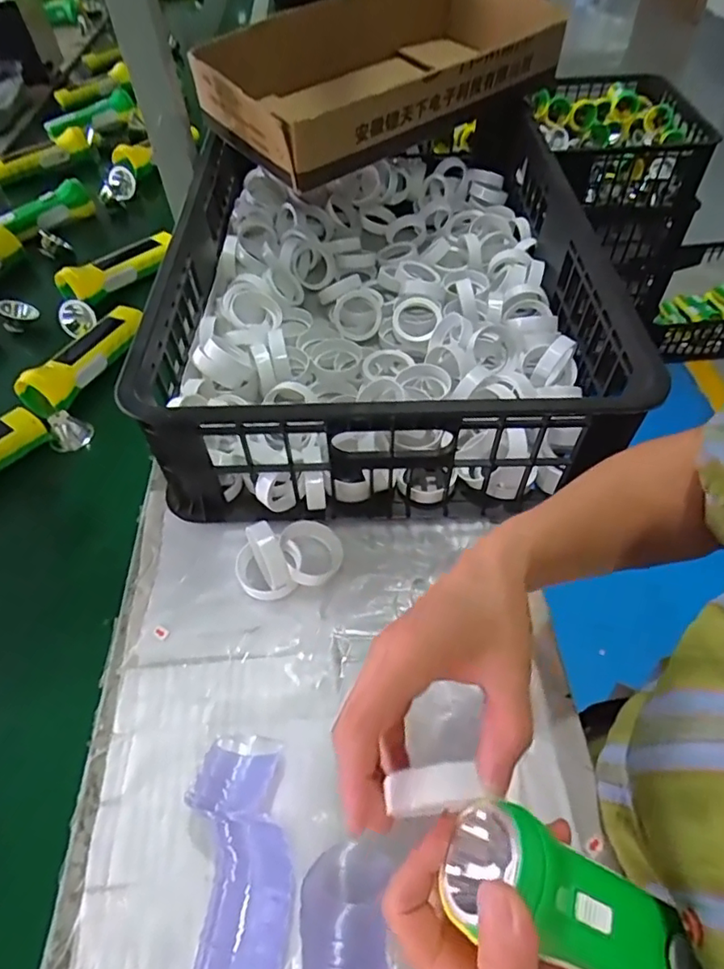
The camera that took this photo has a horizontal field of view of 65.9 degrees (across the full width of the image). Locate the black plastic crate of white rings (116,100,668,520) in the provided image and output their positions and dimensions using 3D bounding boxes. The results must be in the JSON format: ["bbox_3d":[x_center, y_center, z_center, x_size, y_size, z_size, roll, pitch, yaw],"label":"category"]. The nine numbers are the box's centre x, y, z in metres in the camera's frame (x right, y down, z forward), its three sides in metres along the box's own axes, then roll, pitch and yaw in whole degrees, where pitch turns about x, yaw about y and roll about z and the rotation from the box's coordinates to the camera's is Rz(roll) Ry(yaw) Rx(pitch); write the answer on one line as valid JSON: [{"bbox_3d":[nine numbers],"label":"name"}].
[{"bbox_3d":[0.019,-0.225,0.590,0.391,0.132,0.543,-3,53,1],"label":"black plastic crate of white rings"}]

